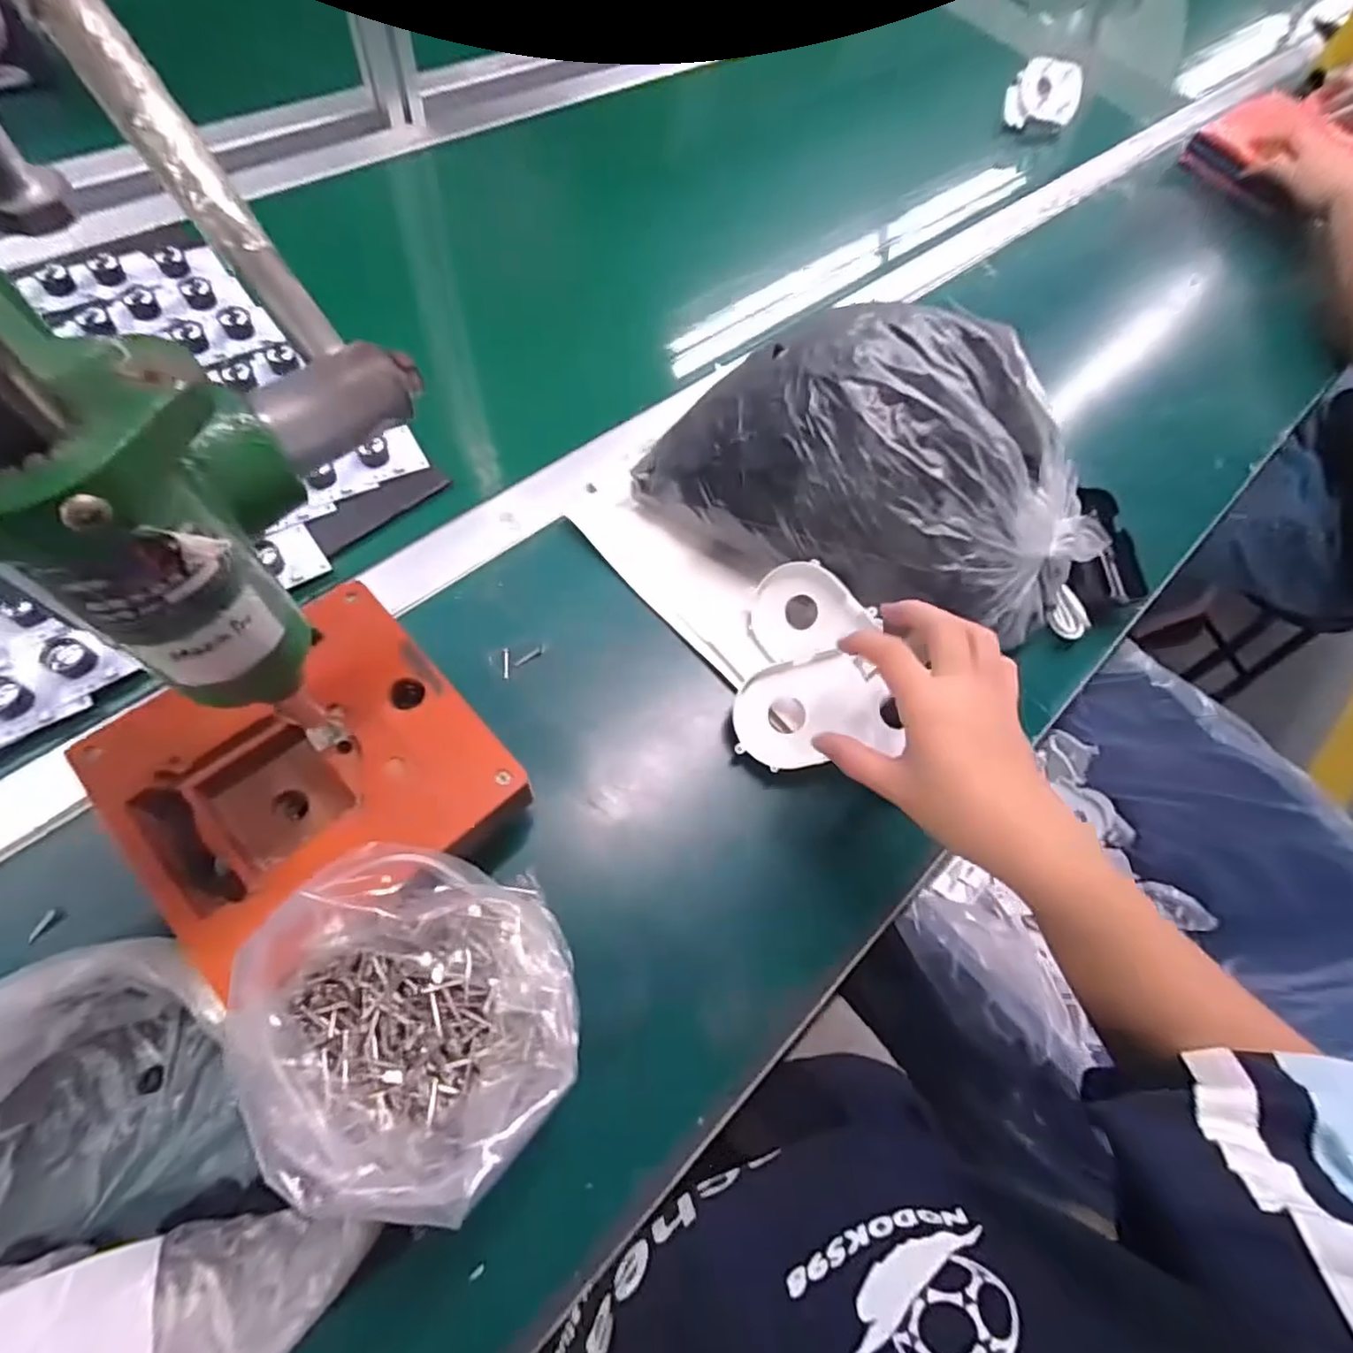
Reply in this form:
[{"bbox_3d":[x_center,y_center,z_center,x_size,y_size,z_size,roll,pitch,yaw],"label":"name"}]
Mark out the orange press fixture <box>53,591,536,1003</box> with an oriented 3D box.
[{"bbox_3d":[-0.178,0.052,0.307,0.150,0.046,0.149,-37,69,-23],"label":"orange press fixture"}]

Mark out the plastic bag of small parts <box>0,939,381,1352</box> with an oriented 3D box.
[{"bbox_3d":[-0.244,0.218,0.252,0.162,0.074,0.190,-37,70,-24],"label":"plastic bag of small parts"}]

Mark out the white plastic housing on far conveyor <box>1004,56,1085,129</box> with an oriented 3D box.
[{"bbox_3d":[0.458,-0.723,0.770,0.083,0.058,0.049,23,60,8],"label":"white plastic housing on far conveyor"}]

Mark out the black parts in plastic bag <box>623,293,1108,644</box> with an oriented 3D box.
[{"bbox_3d":[0.136,-0.139,0.412,0.285,0.133,0.159,27,60,10],"label":"black parts in plastic bag"}]

